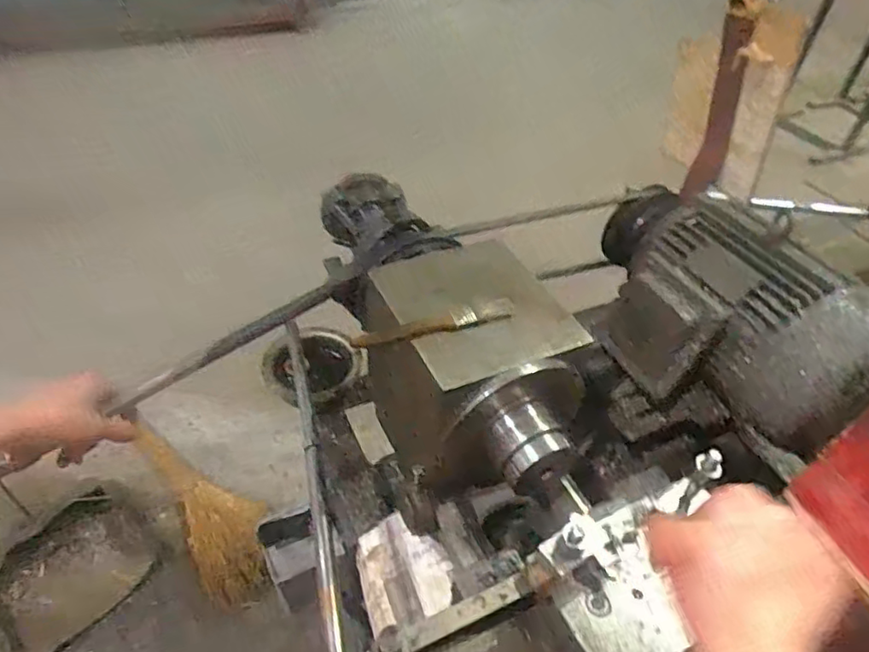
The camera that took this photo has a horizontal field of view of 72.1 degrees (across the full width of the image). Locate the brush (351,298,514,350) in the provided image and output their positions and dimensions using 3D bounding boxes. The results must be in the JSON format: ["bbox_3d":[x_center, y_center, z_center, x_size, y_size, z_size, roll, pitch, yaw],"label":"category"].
[{"bbox_3d":[0.000,-0.003,0.538,0.150,0.013,0.022,-11,46,-17],"label":"brush"}]

